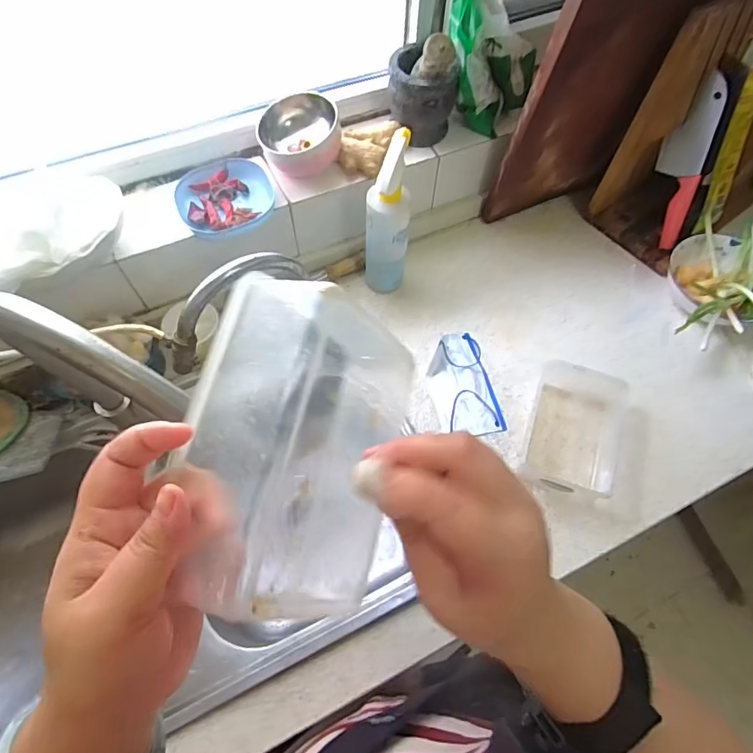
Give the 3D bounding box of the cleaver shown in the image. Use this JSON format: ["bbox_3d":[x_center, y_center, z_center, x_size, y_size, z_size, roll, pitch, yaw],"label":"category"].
[{"bbox_3d":[0.497,-0.339,0.780,0.021,0.262,0.076,-29,45,-15],"label":"cleaver"}]

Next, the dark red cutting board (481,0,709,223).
[{"bbox_3d":[0.325,-0.409,0.730,0.241,0.401,0.032,-18,71,-13],"label":"dark red cutting board"}]

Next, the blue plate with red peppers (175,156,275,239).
[{"bbox_3d":[-0.217,-0.265,0.696,0.132,0.035,0.131,0,62,0],"label":"blue plate with red peppers"}]

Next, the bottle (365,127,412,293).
[{"bbox_3d":[0.016,-0.230,0.729,0.064,0.252,0.079,0,62,-1],"label":"bottle"}]

